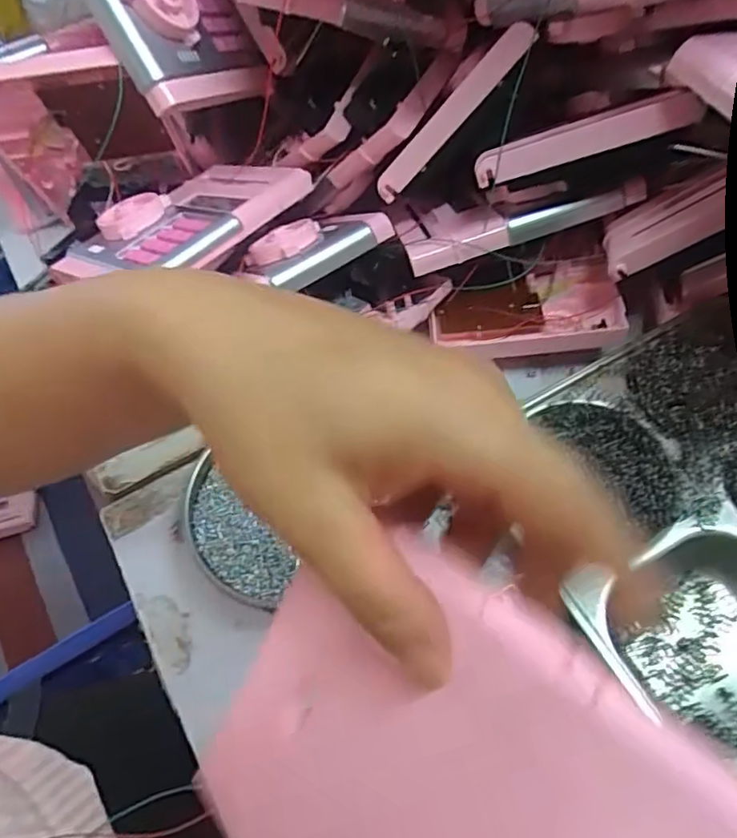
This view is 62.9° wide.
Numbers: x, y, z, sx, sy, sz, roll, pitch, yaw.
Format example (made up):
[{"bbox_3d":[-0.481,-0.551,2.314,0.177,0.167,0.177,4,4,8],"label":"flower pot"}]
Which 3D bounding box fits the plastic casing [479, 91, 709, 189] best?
[{"bbox_3d":[0.125,-0.166,0.358,0.124,0.020,0.024,-11,58,18],"label":"plastic casing"}]

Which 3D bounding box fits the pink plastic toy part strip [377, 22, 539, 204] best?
[{"bbox_3d":[0.052,-0.189,0.381,0.127,0.016,0.014,-42,58,26],"label":"pink plastic toy part strip"}]

